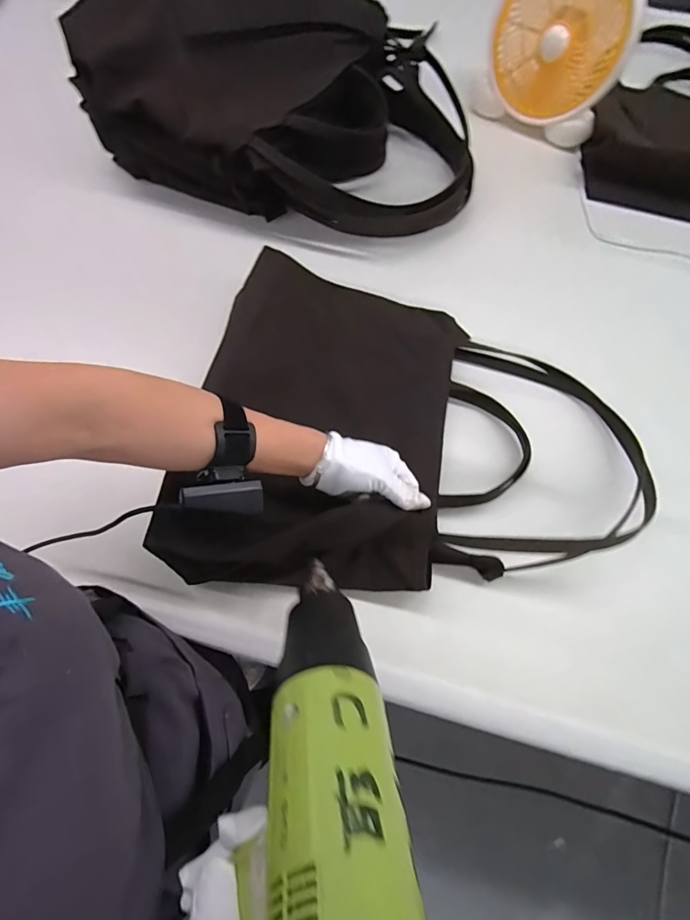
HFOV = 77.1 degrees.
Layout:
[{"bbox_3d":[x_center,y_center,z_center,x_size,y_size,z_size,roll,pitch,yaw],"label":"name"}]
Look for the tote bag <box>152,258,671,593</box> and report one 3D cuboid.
[{"bbox_3d":[0.086,-0.038,0.478,0.494,0.097,0.387,10,69,1],"label":"tote bag"}]

